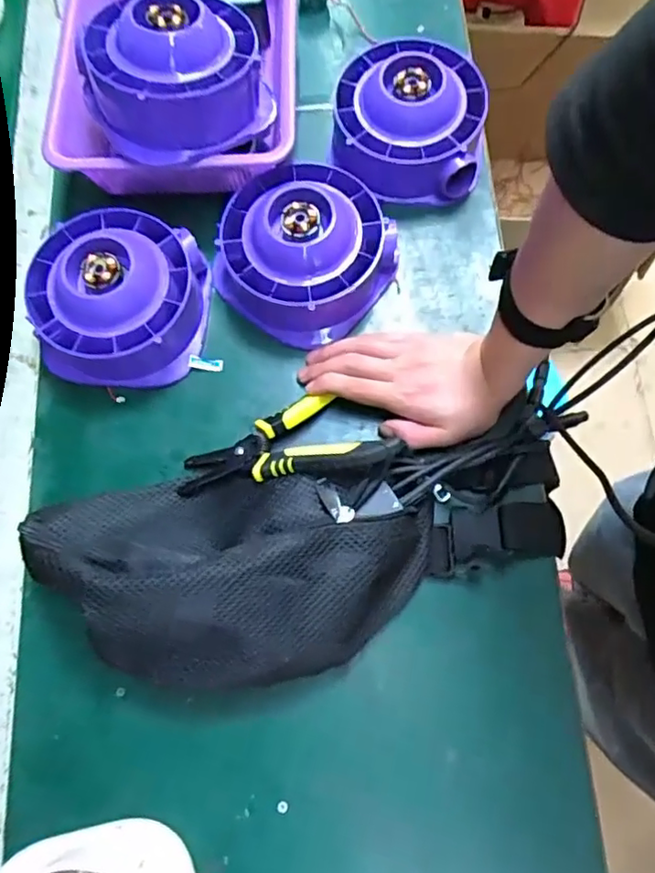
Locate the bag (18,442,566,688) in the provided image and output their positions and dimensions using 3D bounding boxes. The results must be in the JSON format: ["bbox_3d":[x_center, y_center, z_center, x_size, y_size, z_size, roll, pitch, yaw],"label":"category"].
[{"bbox_3d":[-0.006,0.082,0.407,0.377,0.076,0.153,-7,74,0],"label":"bag"}]

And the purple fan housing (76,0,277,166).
[{"bbox_3d":[-0.120,-0.284,0.469,0.142,0.081,0.133,-12,75,-3],"label":"purple fan housing"}]

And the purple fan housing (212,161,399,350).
[{"bbox_3d":[-0.018,-0.152,0.486,0.124,0.066,0.131,-1,74,2],"label":"purple fan housing"}]

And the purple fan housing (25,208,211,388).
[{"bbox_3d":[-0.169,-0.113,0.478,0.131,0.065,0.133,4,74,3],"label":"purple fan housing"}]

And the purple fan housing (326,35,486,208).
[{"bbox_3d":[0.070,-0.273,0.514,0.127,0.068,0.127,8,75,5],"label":"purple fan housing"}]

